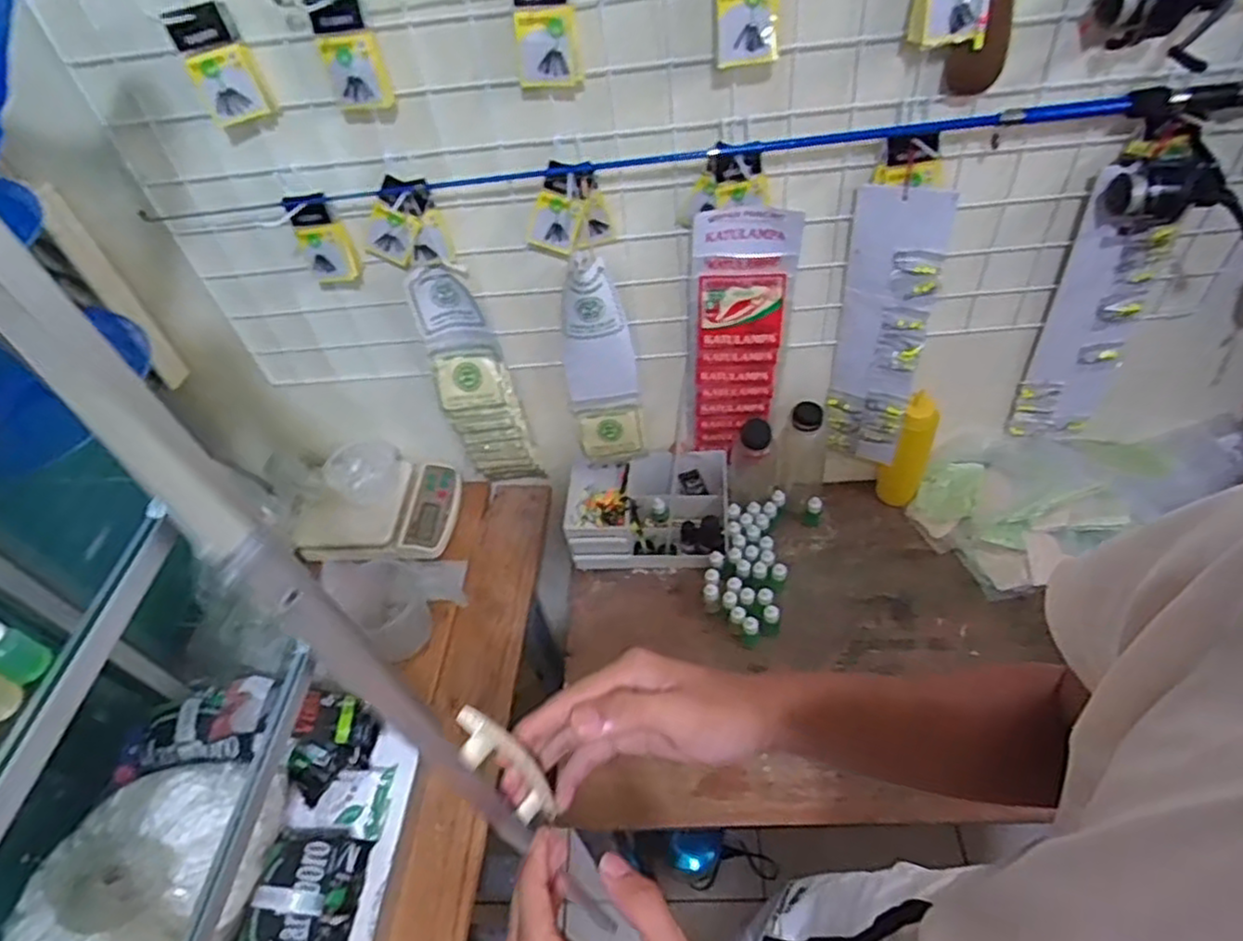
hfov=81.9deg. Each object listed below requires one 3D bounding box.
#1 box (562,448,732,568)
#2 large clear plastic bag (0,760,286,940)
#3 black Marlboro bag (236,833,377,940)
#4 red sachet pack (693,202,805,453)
[{"bbox_3d":[0.041,0.059,1.061,0.234,0.101,0.148,-4,48,5],"label":"box"},{"bbox_3d":[-0.432,0.365,0.623,0.169,0.107,0.203,-4,48,5],"label":"large clear plastic bag"},{"bbox_3d":[-0.302,0.414,0.678,0.066,0.092,0.136,-22,40,30],"label":"black Marlboro bag"},{"bbox_3d":[0.147,-0.155,0.891,0.109,0.365,0.030,1,49,9],"label":"red sachet pack"}]

